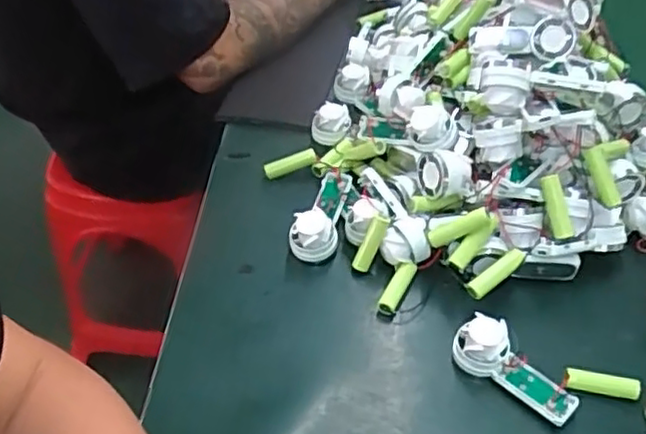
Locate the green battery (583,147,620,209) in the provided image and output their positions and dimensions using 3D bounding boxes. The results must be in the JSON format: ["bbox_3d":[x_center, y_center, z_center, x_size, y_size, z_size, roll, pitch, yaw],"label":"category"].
[{"bbox_3d":[0.221,-0.032,0.533,0.014,0.013,0.050,-28,97,-25],"label":"green battery"}]

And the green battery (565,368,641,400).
[{"bbox_3d":[0.199,0.119,0.479,0.052,0.012,0.014,7,47,6],"label":"green battery"}]

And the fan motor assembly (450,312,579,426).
[{"bbox_3d":[0.138,0.108,0.480,0.092,0.034,0.032,29,52,24],"label":"fan motor assembly"}]

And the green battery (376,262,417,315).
[{"bbox_3d":[0.059,0.058,0.544,0.015,0.015,0.048,22,50,18],"label":"green battery"}]

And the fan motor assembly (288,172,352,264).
[{"bbox_3d":[-0.002,-0.005,0.589,0.038,0.033,0.097,10,47,8],"label":"fan motor assembly"}]

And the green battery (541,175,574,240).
[{"bbox_3d":[0.180,-0.008,0.519,0.010,0.049,0.013,-24,13,-22],"label":"green battery"}]

